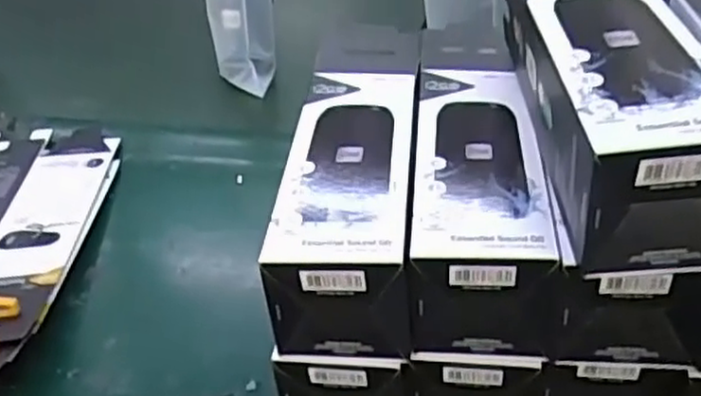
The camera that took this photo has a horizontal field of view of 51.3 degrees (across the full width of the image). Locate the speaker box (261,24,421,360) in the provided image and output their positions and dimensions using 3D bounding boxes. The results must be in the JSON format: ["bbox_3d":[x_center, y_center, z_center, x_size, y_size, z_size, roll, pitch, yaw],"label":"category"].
[{"bbox_3d":[0.002,-0.012,0.468,0.075,0.070,0.248,2,39,5],"label":"speaker box"}]

